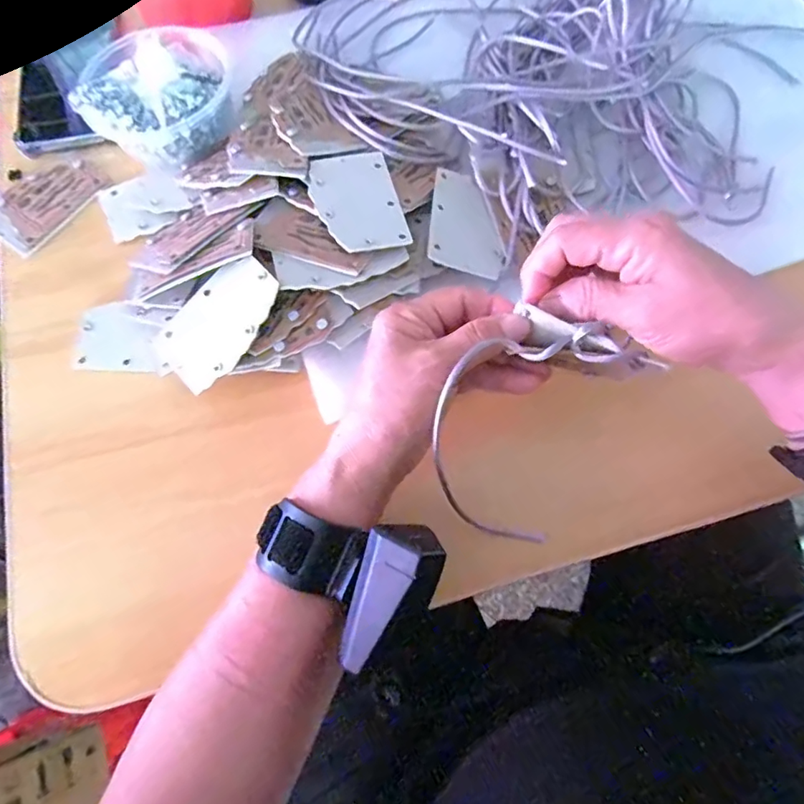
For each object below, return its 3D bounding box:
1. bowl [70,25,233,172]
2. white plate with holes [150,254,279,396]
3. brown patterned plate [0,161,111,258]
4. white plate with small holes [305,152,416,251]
[{"bbox_3d":[-0.180,-0.233,0.384,0.101,0.058,0.104,0,71,0],"label":"bowl"},{"bbox_3d":[-0.114,-0.050,0.325,0.086,0.005,0.059,-43,69,7],"label":"white plate with holes"},{"bbox_3d":[-0.274,-0.154,0.399,0.057,0.005,0.085,36,75,12],"label":"brown patterned plate"},{"bbox_3d":[-0.030,-0.133,0.345,0.054,0.004,0.085,-11,64,-10],"label":"white plate with small holes"}]

